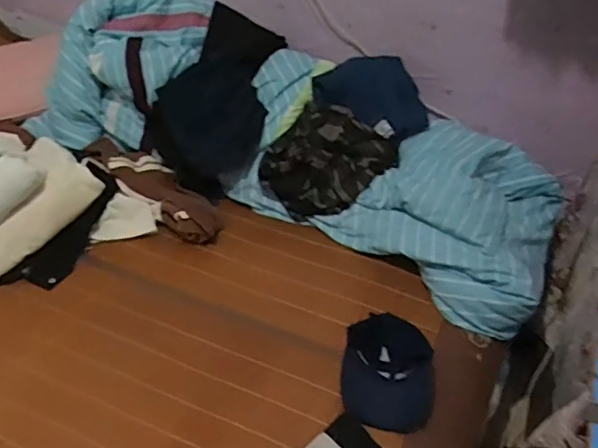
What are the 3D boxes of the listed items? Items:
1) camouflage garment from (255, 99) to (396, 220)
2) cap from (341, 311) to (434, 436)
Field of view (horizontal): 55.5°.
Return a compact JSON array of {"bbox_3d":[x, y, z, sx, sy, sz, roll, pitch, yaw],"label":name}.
[{"bbox_3d":[0.060,-0.149,1.345,0.286,0.062,0.233,-45,97,1],"label":"camouflage garment"},{"bbox_3d":[0.172,0.276,1.074,0.175,0.061,0.206,8,43,5],"label":"cap"}]

